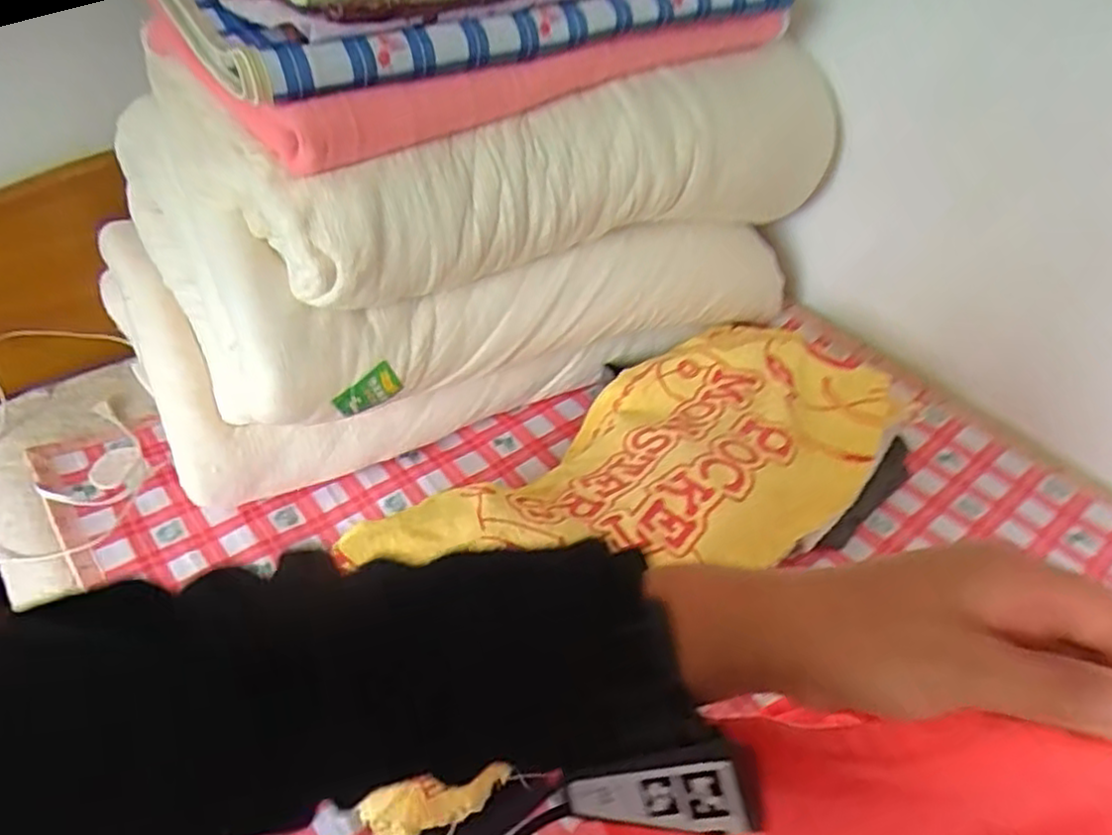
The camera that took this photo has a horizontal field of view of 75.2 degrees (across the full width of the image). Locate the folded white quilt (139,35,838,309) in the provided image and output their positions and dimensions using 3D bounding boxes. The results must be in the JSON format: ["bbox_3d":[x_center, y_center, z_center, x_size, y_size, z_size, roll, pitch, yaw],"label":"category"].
[{"bbox_3d":[-0.037,-0.405,1.037,0.857,0.210,0.482,-27,52,-28],"label":"folded white quilt"}]

